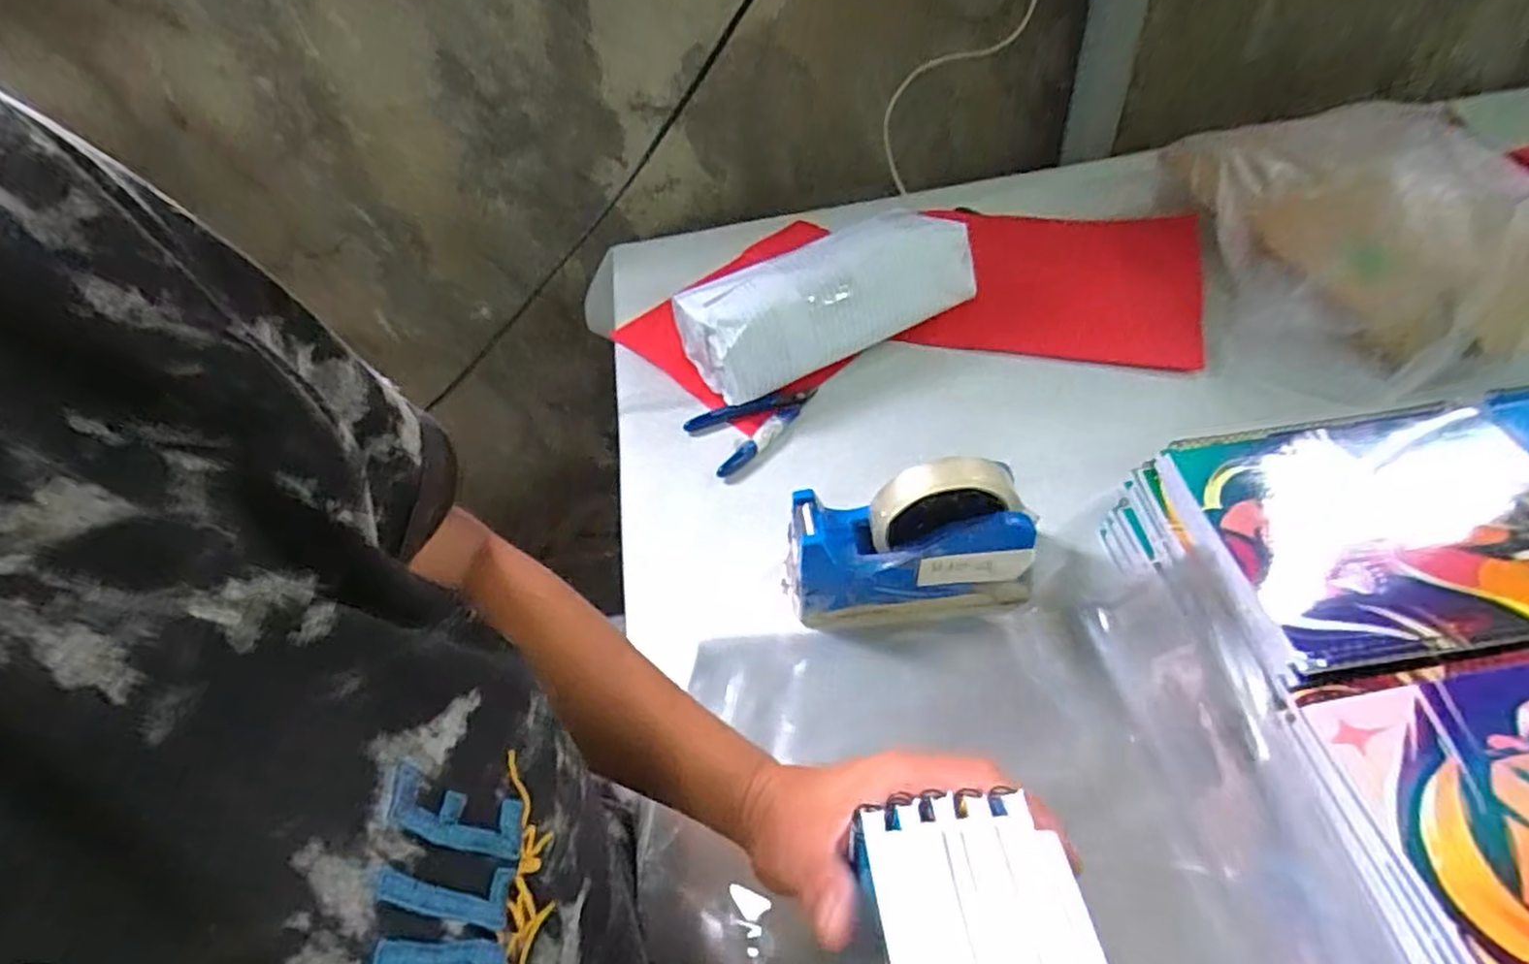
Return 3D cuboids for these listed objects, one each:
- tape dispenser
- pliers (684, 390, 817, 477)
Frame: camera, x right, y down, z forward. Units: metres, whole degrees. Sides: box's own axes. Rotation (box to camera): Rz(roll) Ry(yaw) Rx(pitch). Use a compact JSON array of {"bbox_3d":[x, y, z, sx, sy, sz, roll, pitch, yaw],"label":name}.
[{"bbox_3d":[0.093,0.038,0.471,0.156,0.117,0.053,-4,50,3],"label":"tape dispenser"},{"bbox_3d":[-0.006,-0.055,0.629,0.112,0.013,0.074,-27,53,-16],"label":"pliers"}]

